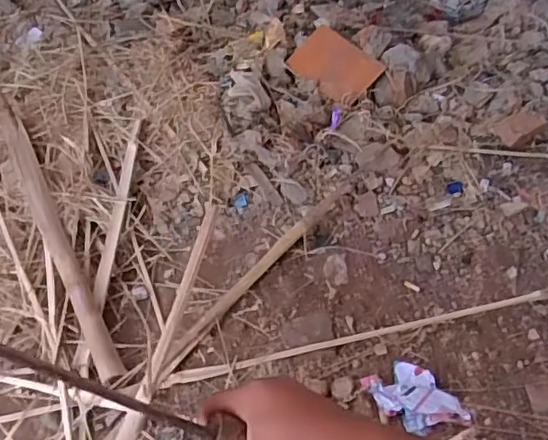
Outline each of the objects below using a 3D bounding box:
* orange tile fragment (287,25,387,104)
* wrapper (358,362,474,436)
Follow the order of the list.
[{"bbox_3d":[0.129,-0.332,1.287,0.128,0.011,0.223,-40,53,-3],"label":"orange tile fragment"},{"bbox_3d":[0.198,0.250,0.827,0.091,0.033,0.125,-32,54,-22],"label":"wrapper"}]

